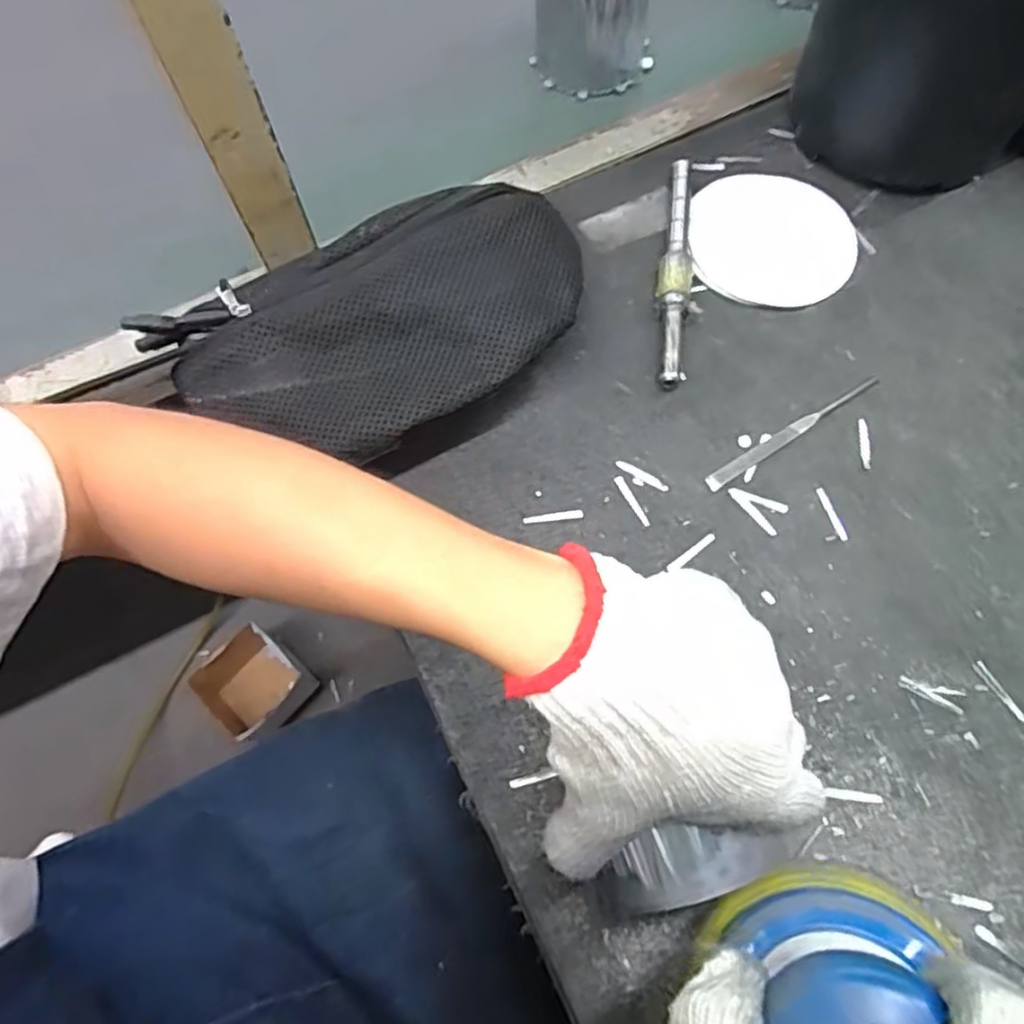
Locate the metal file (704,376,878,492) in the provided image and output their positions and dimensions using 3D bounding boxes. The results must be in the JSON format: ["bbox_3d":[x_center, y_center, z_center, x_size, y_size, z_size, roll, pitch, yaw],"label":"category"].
[{"bbox_3d":[0.183,-0.053,0.441,0.139,0.004,0.011,-32,71,-10],"label":"metal file"}]

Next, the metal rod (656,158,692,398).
[{"bbox_3d":[0.114,-0.172,0.481,0.023,0.022,0.189,6,69,4],"label":"metal rod"}]

